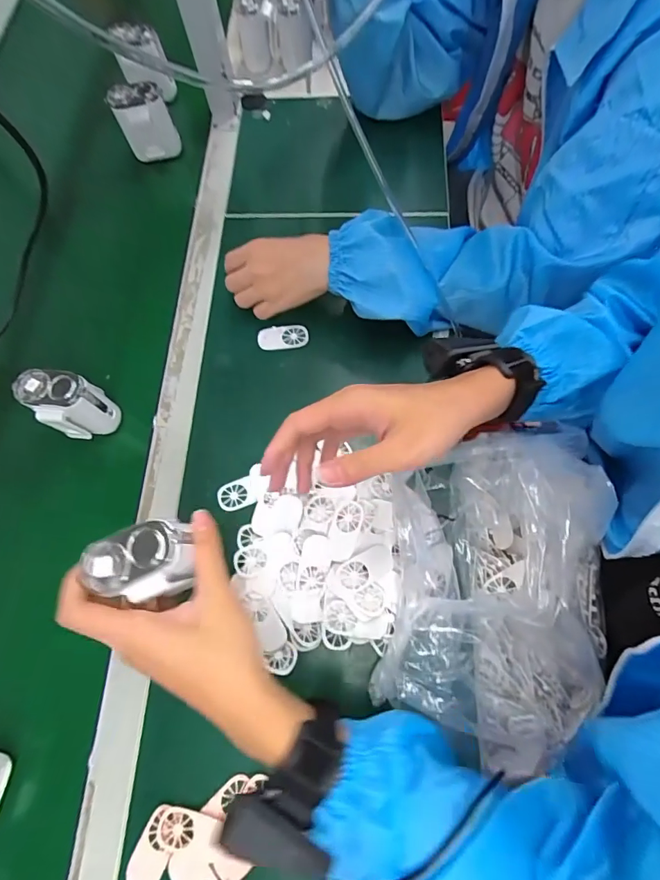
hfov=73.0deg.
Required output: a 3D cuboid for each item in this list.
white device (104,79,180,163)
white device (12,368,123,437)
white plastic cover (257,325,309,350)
[{"bbox_3d":[-0.254,-0.439,0.617,0.070,0.082,0.034,-21,66,-7],"label":"white device"},{"bbox_3d":[-0.273,-0.032,0.467,0.069,0.078,0.044,4,65,5],"label":"white device"},{"bbox_3d":[-0.056,-0.123,0.527,0.060,0.005,0.029,-10,65,-1],"label":"white plastic cover"}]

